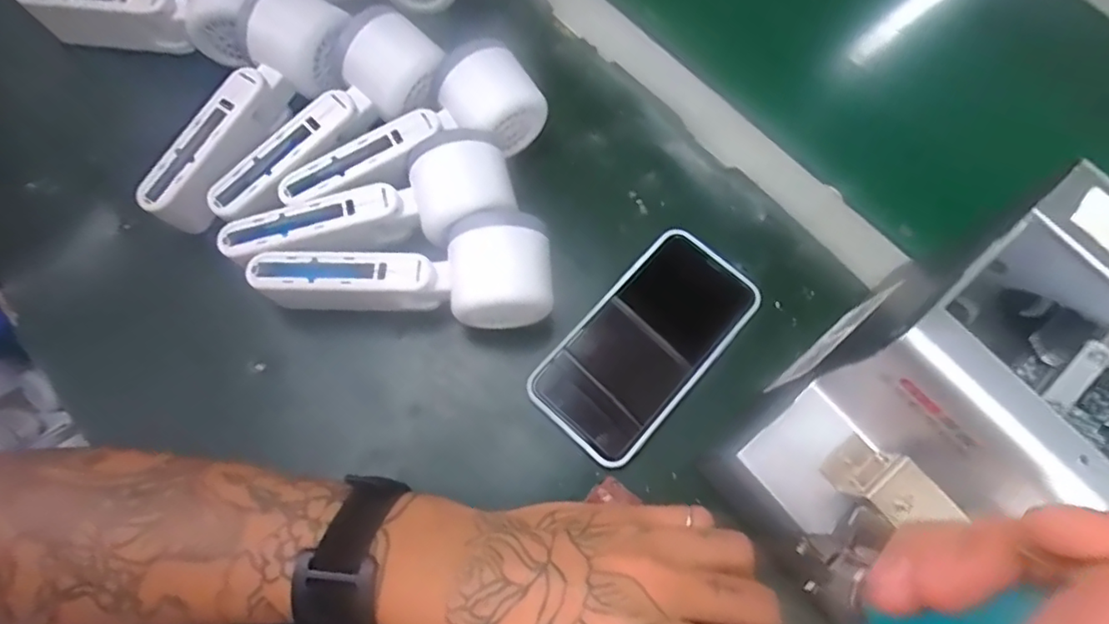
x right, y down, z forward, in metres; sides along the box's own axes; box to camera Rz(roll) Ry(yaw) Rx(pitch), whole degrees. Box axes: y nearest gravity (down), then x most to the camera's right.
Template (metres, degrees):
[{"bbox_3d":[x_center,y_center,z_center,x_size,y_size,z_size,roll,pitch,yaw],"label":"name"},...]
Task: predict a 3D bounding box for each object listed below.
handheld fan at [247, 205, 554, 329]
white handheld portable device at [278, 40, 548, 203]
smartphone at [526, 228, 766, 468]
[{"bbox_3d":[-0.083,-0.018,0.334,0.161,0.054,0.055,-7,71,-5],"label":"handheld fan"},{"bbox_3d":[-0.081,-0.101,0.357,0.156,0.047,0.050,-38,77,-14],"label":"white handheld portable device"},{"bbox_3d":[0.055,0.018,0.353,0.074,0.006,0.143,41,74,11],"label":"smartphone"}]

